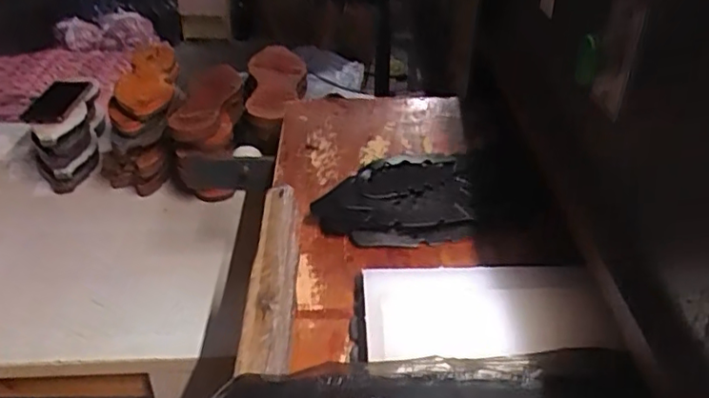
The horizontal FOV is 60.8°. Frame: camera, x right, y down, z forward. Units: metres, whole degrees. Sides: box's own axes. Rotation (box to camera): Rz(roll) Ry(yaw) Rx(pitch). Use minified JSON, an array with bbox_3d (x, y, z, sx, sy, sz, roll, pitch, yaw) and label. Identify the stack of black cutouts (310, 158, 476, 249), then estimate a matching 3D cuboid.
[{"bbox_3d":[0.048,-0.002,0.717,0.187,0.028,0.145,-5,37,-2],"label":"stack of black cutouts"}]

